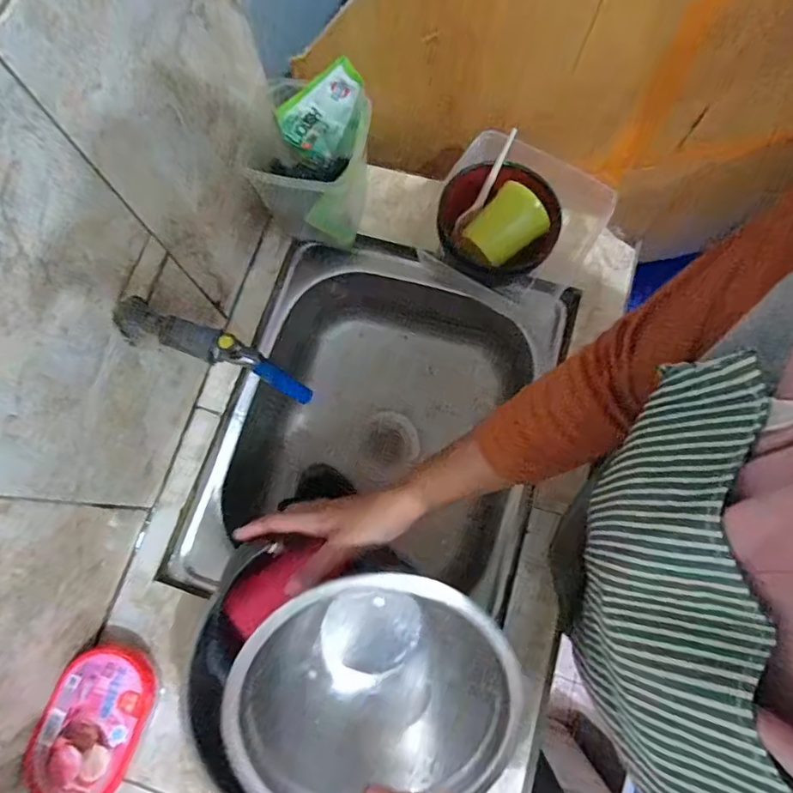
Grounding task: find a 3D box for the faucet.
[{"bbox_3d":[-0.165,-0.042,0.479,0.183,0.084,0.033,23,77,-8],"label":"faucet"}]

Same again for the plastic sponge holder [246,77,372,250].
[{"bbox_3d":[-0.100,-0.273,0.629,0.123,0.148,0.138,2,76,1],"label":"plastic sponge holder"}]

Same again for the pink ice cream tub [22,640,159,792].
[{"bbox_3d":[-0.308,0.337,0.537,0.104,0.050,0.147,14,76,4],"label":"pink ice cream tub"}]

